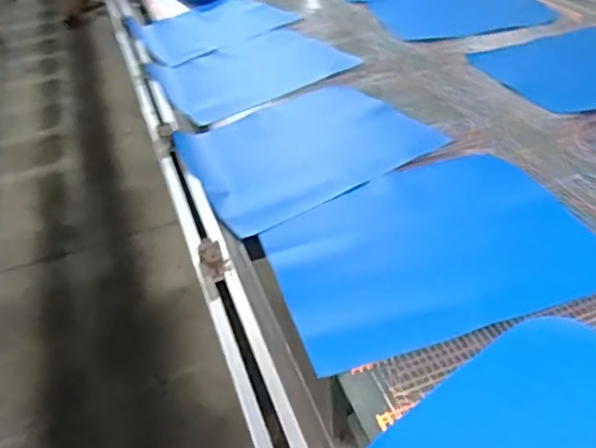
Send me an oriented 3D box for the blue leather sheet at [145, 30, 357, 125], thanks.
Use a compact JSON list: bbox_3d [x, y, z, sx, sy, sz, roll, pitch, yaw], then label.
[{"bbox_3d":[-0.115,-0.364,1.337,0.431,0.054,0.326,-26,44,-22],"label":"blue leather sheet"}]

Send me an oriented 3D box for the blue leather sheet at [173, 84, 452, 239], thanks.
[{"bbox_3d":[0.007,-0.157,1.041,0.439,0.032,0.313,-26,44,-22],"label":"blue leather sheet"}]

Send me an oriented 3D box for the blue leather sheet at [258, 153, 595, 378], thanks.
[{"bbox_3d":[0.192,0.036,0.843,0.456,0.031,0.346,-15,42,-11],"label":"blue leather sheet"}]

